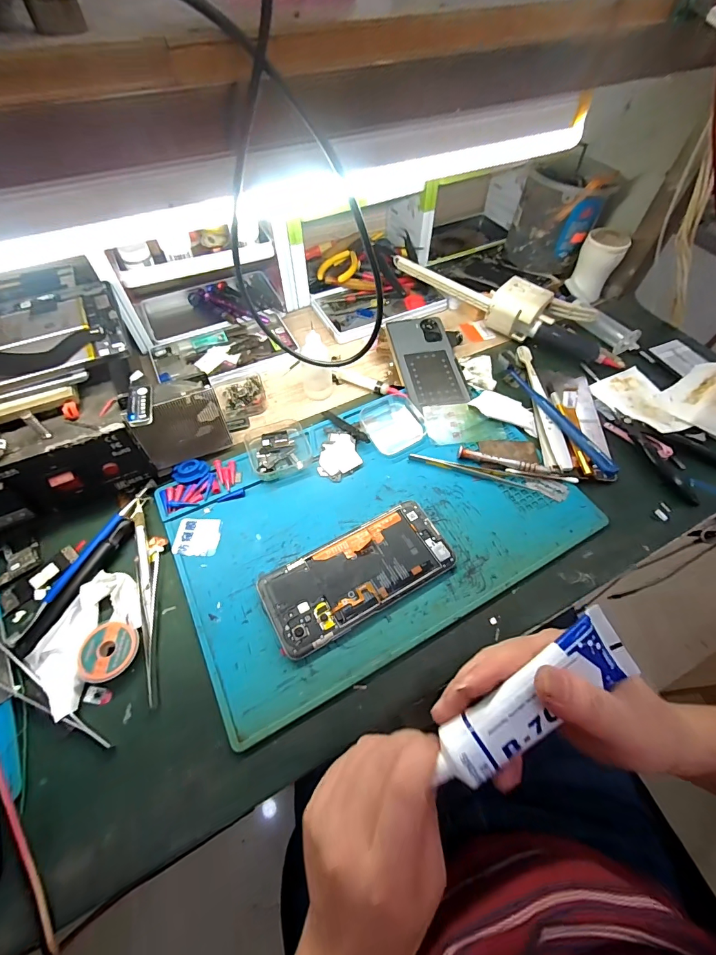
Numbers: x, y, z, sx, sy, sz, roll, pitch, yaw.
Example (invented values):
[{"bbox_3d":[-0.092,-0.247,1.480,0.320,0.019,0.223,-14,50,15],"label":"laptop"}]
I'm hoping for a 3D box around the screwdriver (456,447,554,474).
[{"bbox_3d":[0.153,-0.018,0.404,0.095,0.012,0.014,15,59,9],"label":"screwdriver"}]

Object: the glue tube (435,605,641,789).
[{"bbox_3d":[0.094,0.122,0.209,0.124,0.022,0.037,-31,62,-7],"label":"glue tube"}]

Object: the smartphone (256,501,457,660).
[{"bbox_3d":[0.001,0.084,0.341,0.163,0.011,0.074,-26,61,-16],"label":"smartphone"}]

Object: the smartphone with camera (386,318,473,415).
[{"bbox_3d":[0.086,-0.149,0.487,0.073,0.012,0.151,-9,58,-6],"label":"smartphone with camera"}]

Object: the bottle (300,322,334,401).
[{"bbox_3d":[-0.048,-0.130,0.442,0.035,0.074,0.034,-9,58,-6],"label":"bottle"}]

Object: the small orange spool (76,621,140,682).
[{"bbox_3d":[-0.196,0.136,0.303,0.042,0.009,0.042,0,58,0],"label":"small orange spool"}]

